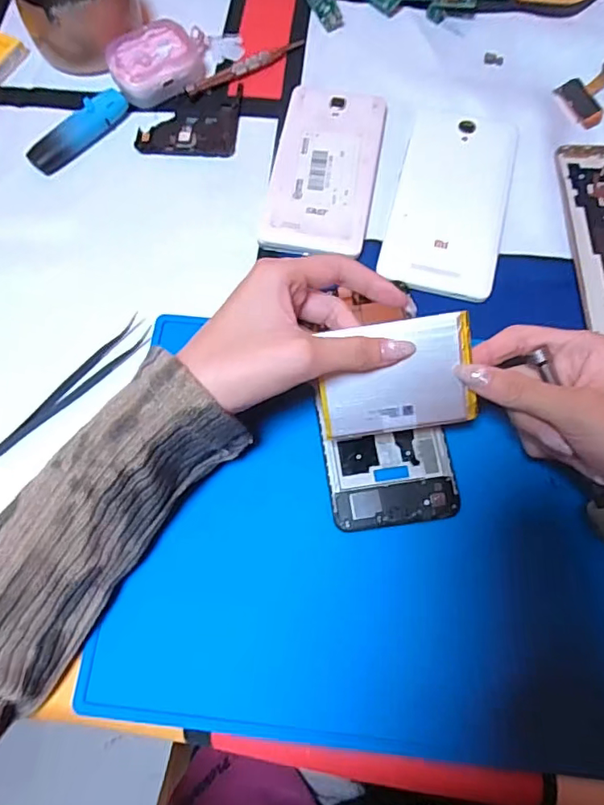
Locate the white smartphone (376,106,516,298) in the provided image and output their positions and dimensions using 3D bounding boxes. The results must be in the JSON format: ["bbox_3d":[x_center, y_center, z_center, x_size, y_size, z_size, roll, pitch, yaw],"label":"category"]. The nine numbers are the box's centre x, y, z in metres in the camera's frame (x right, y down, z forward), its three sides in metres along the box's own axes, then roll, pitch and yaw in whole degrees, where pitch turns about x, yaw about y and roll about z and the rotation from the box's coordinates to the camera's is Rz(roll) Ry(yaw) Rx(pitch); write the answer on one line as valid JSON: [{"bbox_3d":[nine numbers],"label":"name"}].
[{"bbox_3d":[0.104,-0.141,0.357,0.076,0.005,0.148,14,72,6],"label":"white smartphone"}]

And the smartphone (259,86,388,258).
[{"bbox_3d":[0.017,-0.168,0.368,0.072,0.010,0.144,10,72,4],"label":"smartphone"}]

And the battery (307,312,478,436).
[{"bbox_3d":[0.050,-0.013,0.275,0.080,0.004,0.058,-8,98,2],"label":"battery"}]

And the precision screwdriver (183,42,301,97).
[{"bbox_3d":[-0.043,-0.263,0.404,0.105,0.009,0.010,-34,74,-10],"label":"precision screwdriver"}]

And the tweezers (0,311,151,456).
[{"bbox_3d":[-0.140,-0.010,0.317,0.018,0.008,0.115,39,76,13],"label":"tweezers"}]

